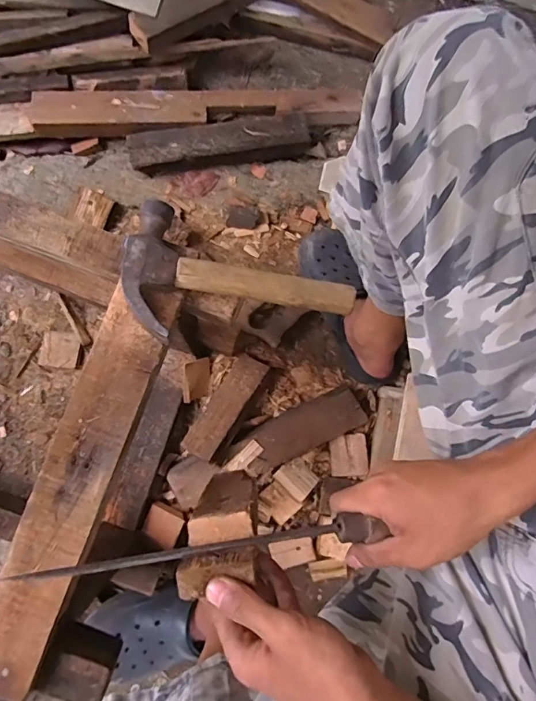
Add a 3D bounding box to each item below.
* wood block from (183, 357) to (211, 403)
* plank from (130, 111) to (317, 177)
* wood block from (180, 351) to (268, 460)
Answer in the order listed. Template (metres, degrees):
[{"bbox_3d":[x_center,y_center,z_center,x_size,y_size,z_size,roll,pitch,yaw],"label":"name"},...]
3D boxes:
[{"bbox_3d":[-0.114,0.048,0.744,0.009,0.052,0.064,14,109,42],"label":"wood block"},{"bbox_3d":[-0.082,-0.358,0.807,0.309,0.058,0.069,-11,82,-6],"label":"plank"},{"bbox_3d":[-0.065,0.085,0.725,0.053,0.021,0.177,32,68,4],"label":"wood block"}]

